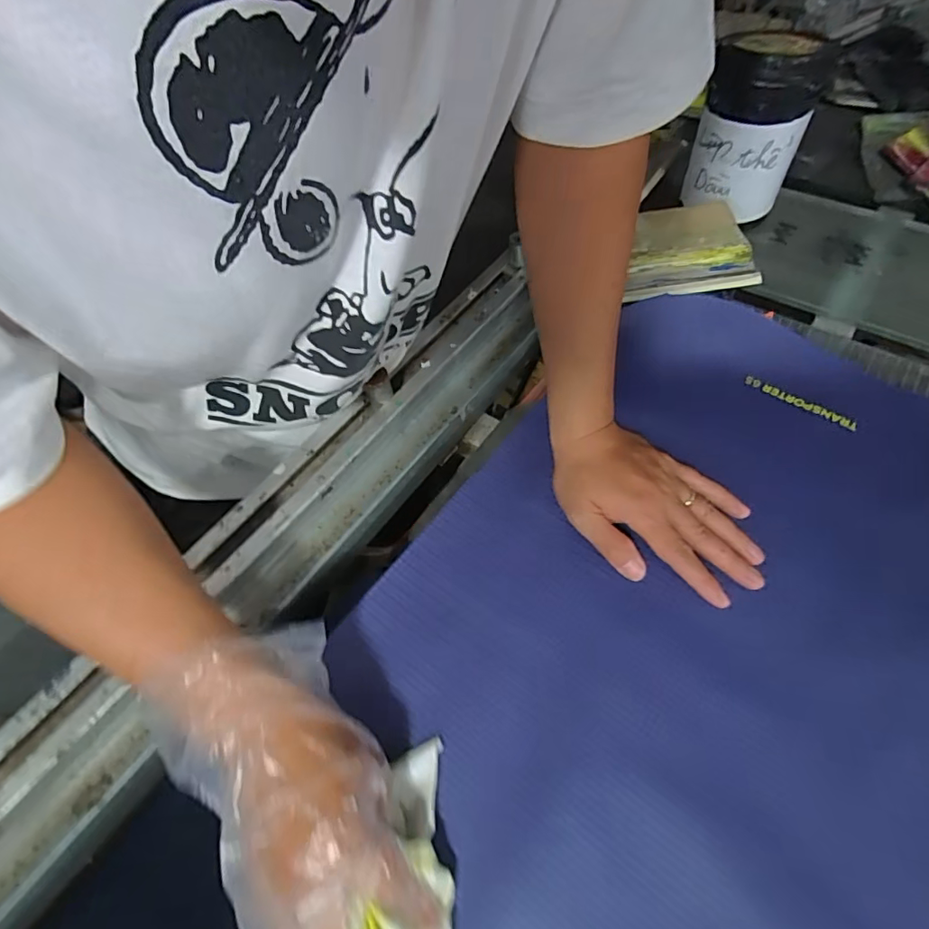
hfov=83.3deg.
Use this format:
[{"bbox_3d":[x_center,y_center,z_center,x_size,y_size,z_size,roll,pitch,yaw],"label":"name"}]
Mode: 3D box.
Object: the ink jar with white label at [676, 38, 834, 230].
[{"bbox_3d":[0.305,-0.355,0.566,0.104,0.161,0.098,18,61,17],"label":"ink jar with white label"}]

